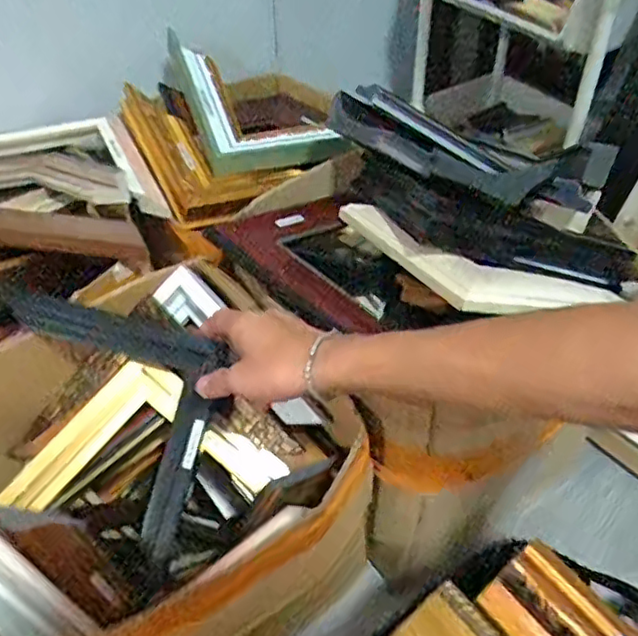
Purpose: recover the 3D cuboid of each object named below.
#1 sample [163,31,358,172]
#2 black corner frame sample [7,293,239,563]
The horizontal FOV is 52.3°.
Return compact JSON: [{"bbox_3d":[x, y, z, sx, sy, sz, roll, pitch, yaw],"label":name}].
[{"bbox_3d":[-0.096,-0.214,0.721,0.274,0.054,0.106,36,90,24],"label":"sample"},{"bbox_3d":[-0.154,0.051,0.558,0.135,0.043,0.261,-35,76,0],"label":"black corner frame sample"}]

